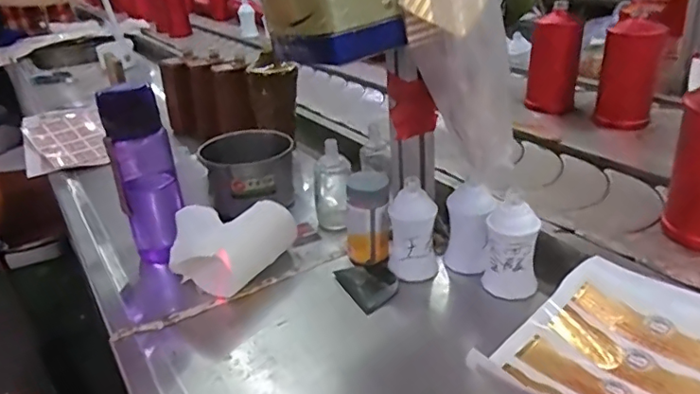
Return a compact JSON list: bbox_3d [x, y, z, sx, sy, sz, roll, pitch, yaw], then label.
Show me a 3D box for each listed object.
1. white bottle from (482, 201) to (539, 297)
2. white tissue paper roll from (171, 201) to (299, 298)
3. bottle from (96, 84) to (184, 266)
[{"bbox_3d":[0.176,0.054,0.594,0.057,0.107,0.047,0,28,13],"label":"white bottle"},{"bbox_3d":[-0.153,0.061,0.675,0.102,0.085,0.148,10,31,29],"label":"white tissue paper roll"},{"bbox_3d":[-0.257,-0.025,0.684,0.072,0.223,0.057,-16,29,-18],"label":"bottle"}]

